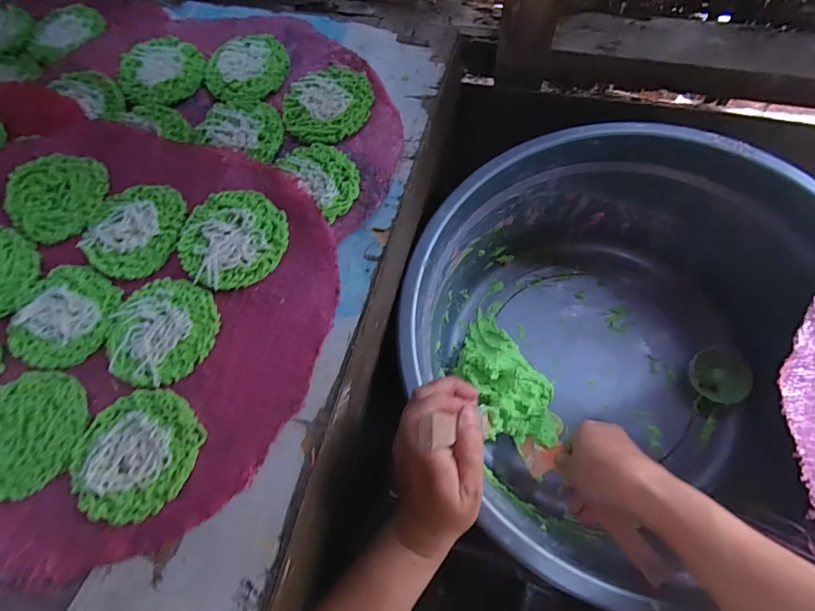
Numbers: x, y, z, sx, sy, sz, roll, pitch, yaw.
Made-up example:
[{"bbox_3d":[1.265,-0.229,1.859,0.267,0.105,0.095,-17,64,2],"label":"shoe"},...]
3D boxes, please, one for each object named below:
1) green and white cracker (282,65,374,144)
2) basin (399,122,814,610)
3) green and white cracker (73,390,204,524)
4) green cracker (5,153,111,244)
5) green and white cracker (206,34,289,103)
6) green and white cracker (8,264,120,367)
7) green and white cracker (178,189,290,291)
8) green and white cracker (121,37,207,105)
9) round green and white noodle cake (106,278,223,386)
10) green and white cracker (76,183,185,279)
[{"bbox_3d":[-0.070,-0.178,0.366,0.078,0.008,0.079,-10,69,2],"label":"green and white cracker"},{"bbox_3d":[0.192,0.037,0.426,0.364,0.205,0.382,-22,69,-3],"label":"basin"},{"bbox_3d":[-0.175,0.095,0.270,0.076,0.009,0.075,-2,69,5],"label":"green and white cracker"},{"bbox_3d":[-0.286,-0.091,0.341,0.071,0.013,0.074,-15,68,0],"label":"green cracker"},{"bbox_3d":[-0.150,-0.225,0.390,0.076,0.005,0.080,-2,69,5],"label":"green and white cracker"},{"bbox_3d":[-0.257,0.008,0.314,0.071,0.009,0.076,-2,69,5],"label":"green and white cracker"},{"bbox_3d":[-0.132,-0.052,0.318,0.078,0.010,0.077,-10,69,2],"label":"green and white cracker"},{"bbox_3d":[-0.234,-0.224,0.396,0.076,0.007,0.082,0,69,0],"label":"green and white cracker"},{"bbox_3d":[-0.178,0.018,0.299,0.074,0.005,0.077,18,72,12],"label":"round green and white noodle cake"},{"bbox_3d":[-0.210,-0.060,0.323,0.071,0.008,0.076,-2,69,5],"label":"green and white cracker"}]

